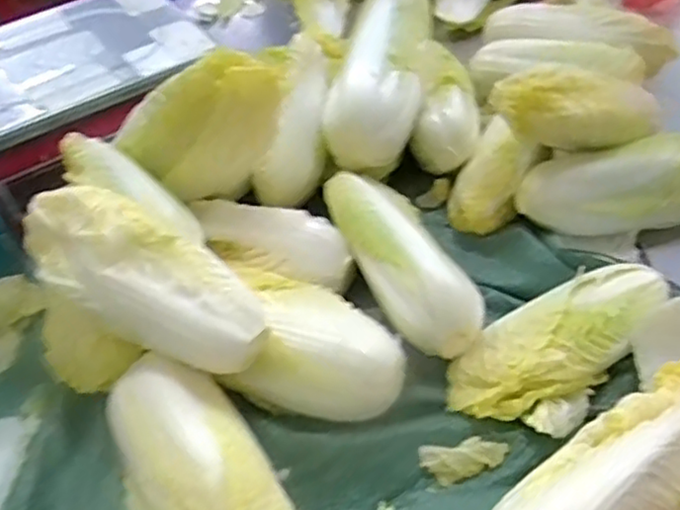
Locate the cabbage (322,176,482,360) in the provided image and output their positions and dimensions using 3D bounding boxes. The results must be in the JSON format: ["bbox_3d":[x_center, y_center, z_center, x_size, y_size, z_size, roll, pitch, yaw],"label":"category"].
[{"bbox_3d":[0.054,-0.001,0.586,0.083,0.067,0.203,-19,48,-12],"label":"cabbage"}]

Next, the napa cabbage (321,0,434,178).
[{"bbox_3d":[0.044,-0.185,0.680,0.078,0.074,0.212,10,72,15],"label":"napa cabbage"}]

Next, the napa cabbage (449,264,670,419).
[{"bbox_3d":[0.173,0.067,0.534,0.187,0.048,0.075,-18,48,-12],"label":"napa cabbage"}]

